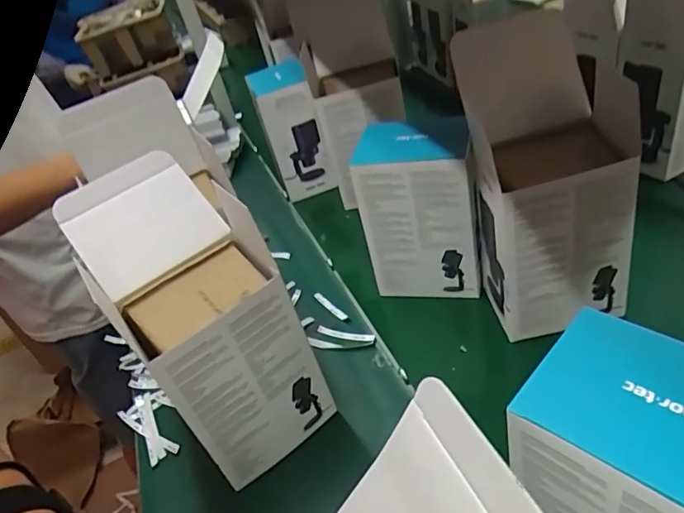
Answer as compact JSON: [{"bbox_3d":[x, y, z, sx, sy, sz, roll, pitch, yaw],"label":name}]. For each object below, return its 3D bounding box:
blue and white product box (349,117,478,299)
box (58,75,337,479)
[{"bbox_3d":[0.114,-0.062,0.768,0.167,0.255,0.131,4,45,12],"label":"blue and white product box"},{"bbox_3d":[-0.166,0.067,0.608,0.148,0.295,0.269,-34,49,-25],"label":"box"}]

